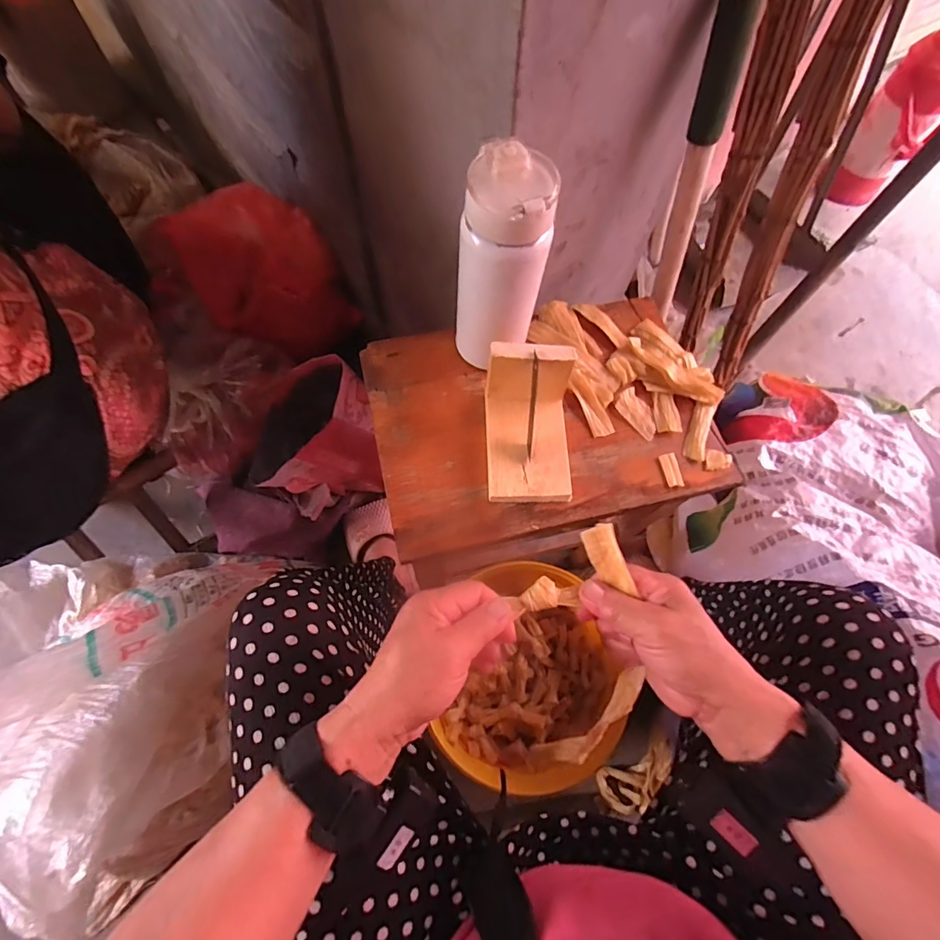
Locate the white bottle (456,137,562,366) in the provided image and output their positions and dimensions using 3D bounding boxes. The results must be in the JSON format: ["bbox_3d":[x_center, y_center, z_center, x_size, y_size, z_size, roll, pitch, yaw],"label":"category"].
[{"bbox_3d":[0.026,-0.169,0.407,0.073,0.184,0.073,14,67,4],"label":"white bottle"}]

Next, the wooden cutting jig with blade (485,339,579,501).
[{"bbox_3d":[0.056,-0.040,0.419,0.075,0.069,0.117,-1,67,-2],"label":"wooden cutting jig with blade"}]

